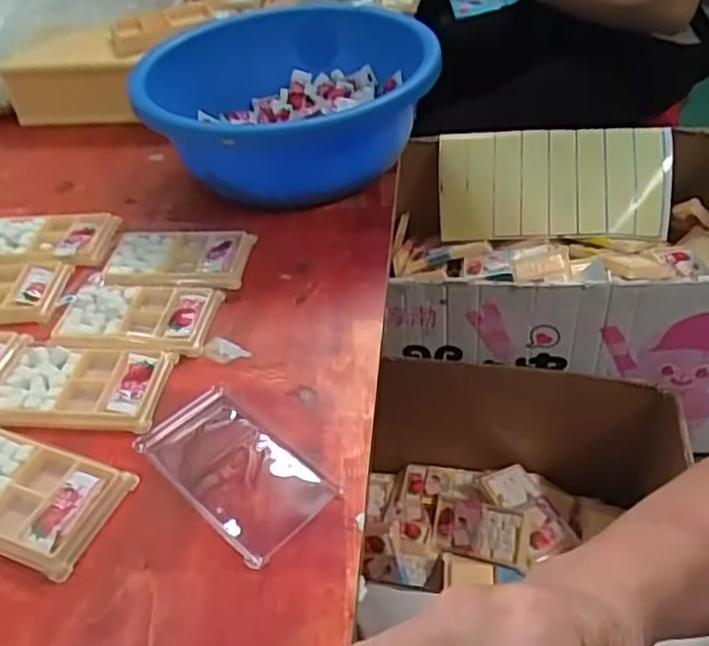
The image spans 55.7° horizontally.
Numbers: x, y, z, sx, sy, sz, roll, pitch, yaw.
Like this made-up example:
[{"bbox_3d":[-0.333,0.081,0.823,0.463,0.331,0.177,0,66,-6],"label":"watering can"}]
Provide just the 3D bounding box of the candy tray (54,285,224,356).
[{"bbox_3d":[-0.188,-0.009,0.583,0.130,0.017,0.084,2,42,8],"label":"candy tray"}]

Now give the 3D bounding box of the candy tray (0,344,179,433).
[{"bbox_3d":[-0.214,0.048,0.525,0.129,0.010,0.081,4,42,10],"label":"candy tray"}]

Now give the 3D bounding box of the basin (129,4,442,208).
[{"bbox_3d":[-0.063,-0.226,0.722,0.296,0.125,0.296,-3,43,3],"label":"basin"}]

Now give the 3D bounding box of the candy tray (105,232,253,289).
[{"bbox_3d":[-0.167,-0.060,0.641,0.132,0.015,0.078,1,42,7],"label":"candy tray"}]

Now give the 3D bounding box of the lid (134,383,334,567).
[{"bbox_3d":[-0.084,0.100,0.461,0.076,0.017,0.138,-35,50,-30],"label":"lid"}]

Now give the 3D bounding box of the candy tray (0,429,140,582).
[{"bbox_3d":[-0.228,0.115,0.456,0.135,0.012,0.076,13,44,19],"label":"candy tray"}]

